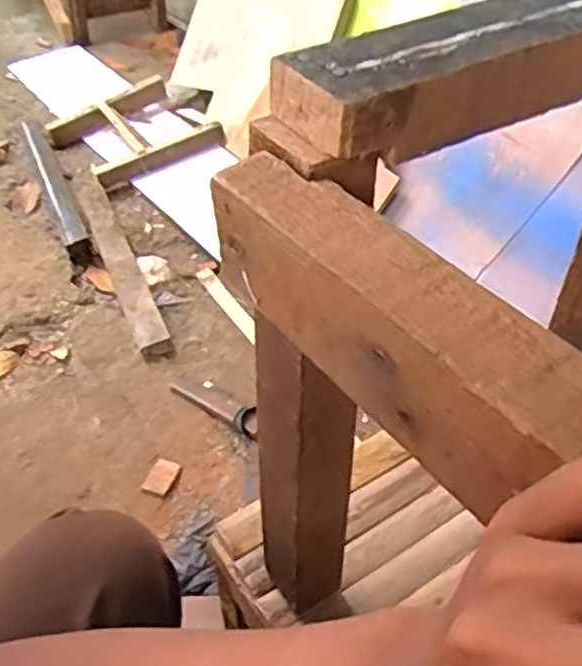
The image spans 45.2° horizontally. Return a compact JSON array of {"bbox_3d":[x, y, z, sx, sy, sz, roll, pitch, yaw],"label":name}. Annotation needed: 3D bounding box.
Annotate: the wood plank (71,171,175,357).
[{"bbox_3d":[-0.365,-0.178,1.435,0.064,0.042,0.662,-17,48,-17],"label":"wood plank"}]

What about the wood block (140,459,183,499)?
[{"bbox_3d":[-0.198,0.222,1.071,0.043,0.012,0.057,18,48,17],"label":"wood block"}]

